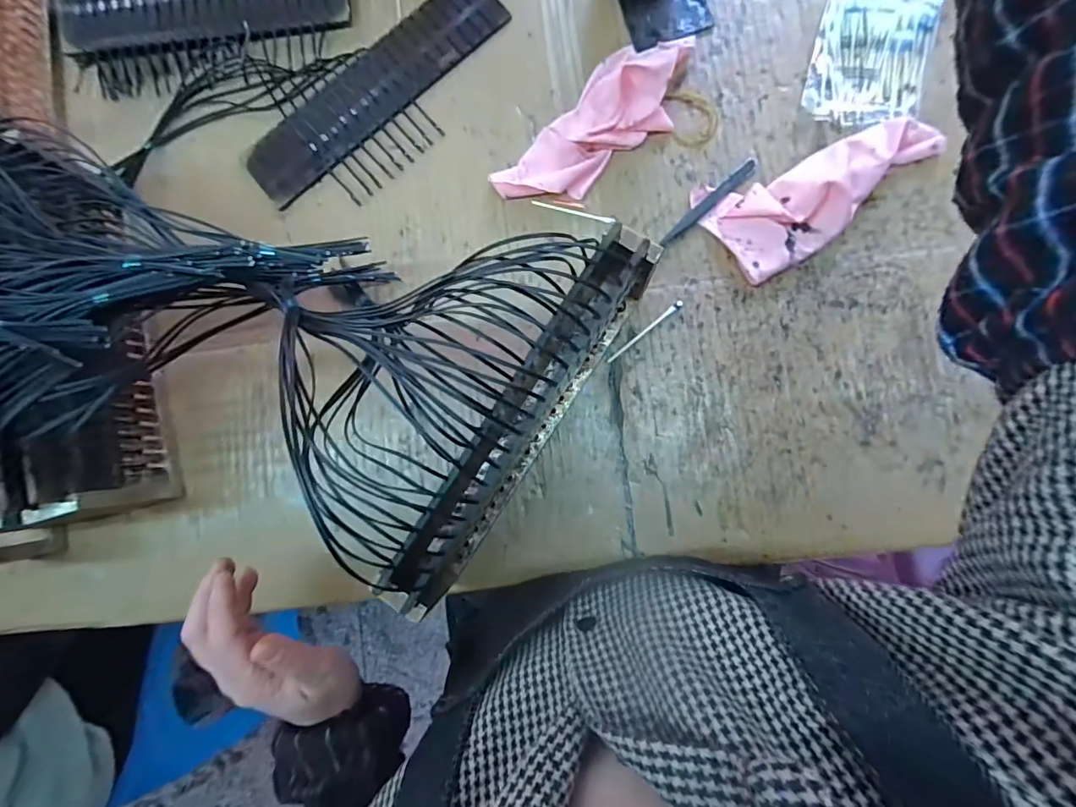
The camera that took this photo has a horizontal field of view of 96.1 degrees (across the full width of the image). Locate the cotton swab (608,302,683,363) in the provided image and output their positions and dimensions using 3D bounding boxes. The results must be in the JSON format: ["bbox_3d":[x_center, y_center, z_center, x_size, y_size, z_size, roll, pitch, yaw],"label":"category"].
[{"bbox_3d":[0.088,-0.059,0.398,0.076,0.004,0.006,-38,82,1],"label":"cotton swab"}]

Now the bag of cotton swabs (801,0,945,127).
[{"bbox_3d":[0.269,-0.286,0.389,0.082,0.025,0.115,14,86,6],"label":"bag of cotton swabs"}]

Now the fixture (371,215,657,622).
[{"bbox_3d":[-0.005,0.009,0.345,0.030,0.120,0.283,33,88,7],"label":"fixture"}]

